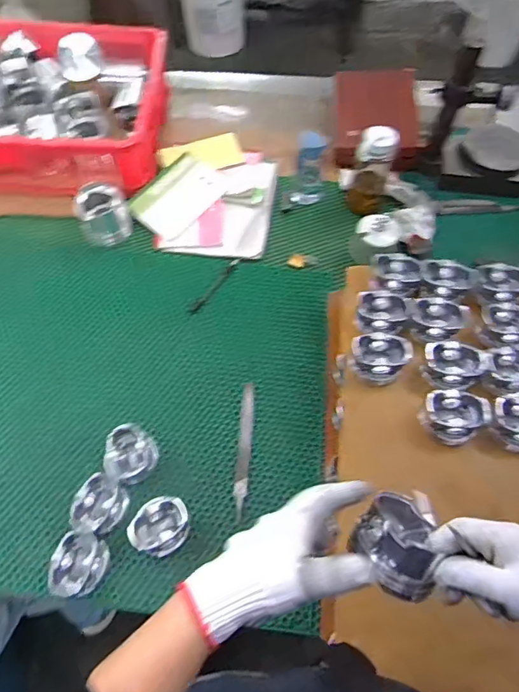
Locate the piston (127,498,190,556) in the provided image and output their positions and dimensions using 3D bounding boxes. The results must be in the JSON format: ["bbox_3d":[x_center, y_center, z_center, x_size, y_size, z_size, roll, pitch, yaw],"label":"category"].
[{"bbox_3d":[-0.150,0.272,0.725,0.086,0.044,0.079,-22,65,-12],"label":"piston"}]

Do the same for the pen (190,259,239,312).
[{"bbox_3d":[-0.091,-0.122,0.970,0.014,0.008,0.147,32,65,16],"label":"pen"}]

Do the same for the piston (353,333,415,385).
[{"bbox_3d":[0.188,0.021,0.754,0.083,0.056,0.073,-14,62,-9],"label":"piston"}]

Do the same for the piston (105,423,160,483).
[{"bbox_3d":[-0.211,0.179,0.782,0.083,0.064,0.085,0,61,-1],"label":"piston"}]

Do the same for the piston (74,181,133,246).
[{"bbox_3d":[-0.323,-0.274,1.000,0.100,0.085,0.097,0,61,-1],"label":"piston"}]

